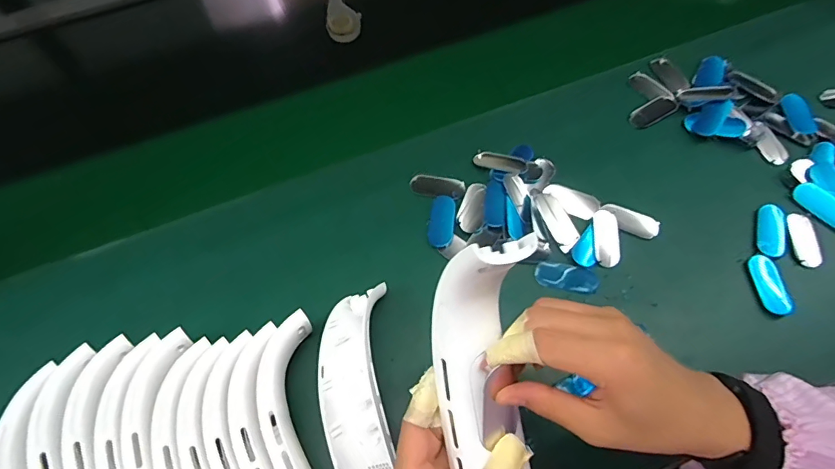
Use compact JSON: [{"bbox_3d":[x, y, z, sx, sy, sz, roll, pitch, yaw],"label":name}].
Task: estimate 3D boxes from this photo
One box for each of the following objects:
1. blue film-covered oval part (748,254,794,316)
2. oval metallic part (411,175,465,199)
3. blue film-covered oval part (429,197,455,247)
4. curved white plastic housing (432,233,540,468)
[{"bbox_3d":[0.326,0.046,0.427,0.026,0.014,0.056,-5,62,0],"label":"blue film-covered oval part"},{"bbox_3d":[0.022,-0.052,0.494,0.058,0.004,0.024,9,63,8],"label":"oval metallic part"},{"bbox_3d":[0.025,-0.014,0.475,0.024,0.005,0.058,6,63,6],"label":"blue film-covered oval part"},{"bbox_3d":[0.045,0.093,0.267,0.059,0.038,0.183,-8,104,-5],"label":"curved white plastic housing"}]

